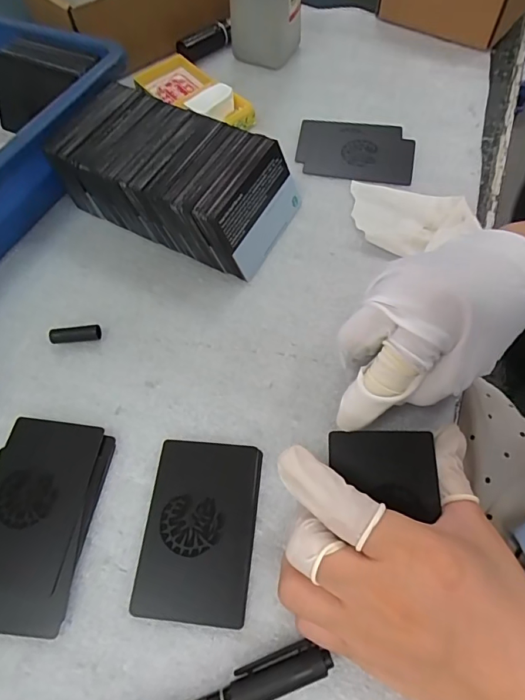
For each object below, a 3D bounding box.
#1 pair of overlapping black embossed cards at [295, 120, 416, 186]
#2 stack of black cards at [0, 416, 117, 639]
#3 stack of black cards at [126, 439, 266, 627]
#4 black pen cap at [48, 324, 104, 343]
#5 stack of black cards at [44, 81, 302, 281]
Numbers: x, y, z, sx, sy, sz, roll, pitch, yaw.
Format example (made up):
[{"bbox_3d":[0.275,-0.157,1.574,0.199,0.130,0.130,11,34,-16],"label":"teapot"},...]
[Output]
[{"bbox_3d":[0.077,-0.166,0.369,0.094,0.004,0.071,10,62,6],"label":"pair of overlapping black embossed cards"},{"bbox_3d":[-0.119,0.087,0.231,0.058,0.007,0.101,6,62,4],"label":"stack of black cards"},{"bbox_3d":[-0.032,0.090,0.229,0.055,0.004,0.085,5,62,4],"label":"stack of black cards"},{"bbox_3d":[-0.119,-0.010,0.283,0.031,0.008,0.009,-4,61,-1],"label":"black pen cap"},{"bbox_3d":[-0.060,-0.122,0.317,0.155,0.052,0.085,24,64,13],"label":"stack of black cards"}]

